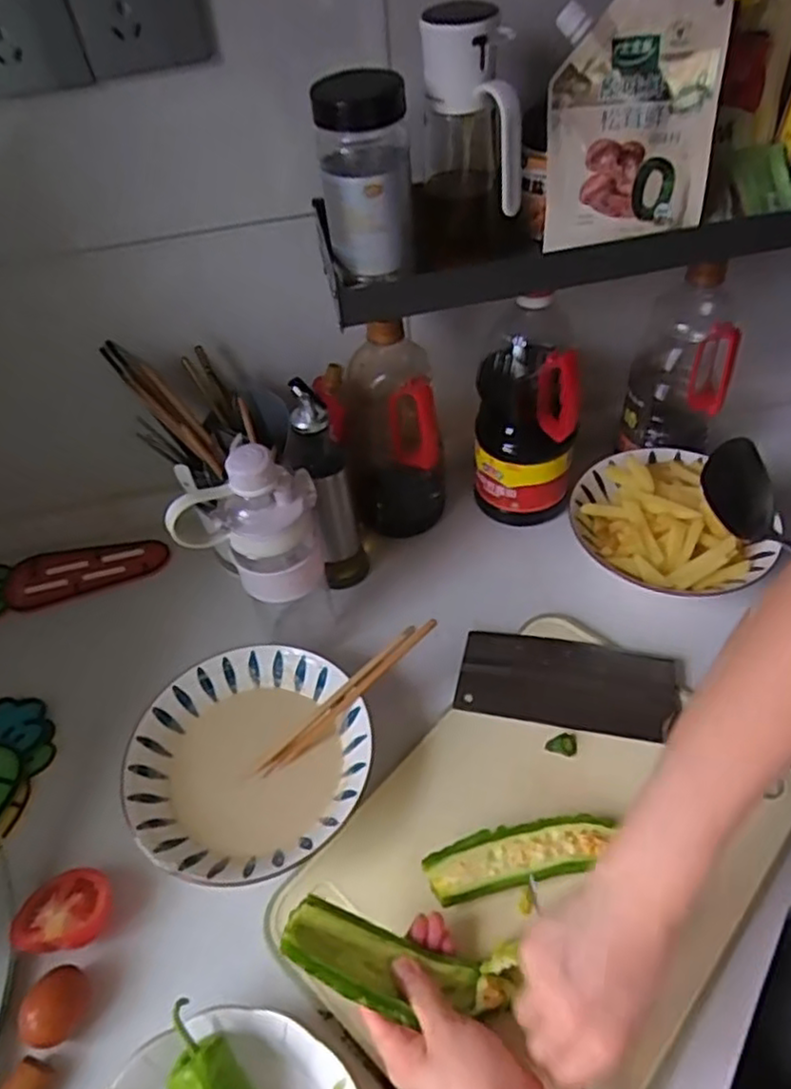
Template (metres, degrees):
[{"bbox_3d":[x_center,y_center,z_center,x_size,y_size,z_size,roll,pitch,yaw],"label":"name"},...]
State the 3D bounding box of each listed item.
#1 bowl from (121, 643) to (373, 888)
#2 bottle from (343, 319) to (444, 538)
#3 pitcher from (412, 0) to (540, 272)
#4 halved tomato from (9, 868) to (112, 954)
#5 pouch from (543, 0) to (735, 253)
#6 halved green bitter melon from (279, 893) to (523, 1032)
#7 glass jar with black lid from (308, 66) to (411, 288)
[{"bbox_3d":[-0.118,0.185,0.585,0.192,0.055,0.195,-3,49,4],"label":"bowl"},{"bbox_3d":[-0.006,-0.116,0.721,0.102,0.229,0.086,-10,49,-2],"label":"bottle"},{"bbox_3d":[0.055,-0.292,0.516,0.093,0.166,0.081,6,49,11],"label":"pitcher"},{"bbox_3d":[-0.249,0.280,0.529,0.071,0.034,0.057,-5,49,3],"label":"halved tomato"},{"bbox_3d":[0.179,-0.317,0.527,0.120,0.159,0.026,2,30,11],"label":"pouch"},{"bbox_3d":[0.002,0.279,0.460,0.160,0.024,0.052,19,50,-10],"label":"halved green bitter melon"},{"bbox_3d":[-0.021,-0.267,0.507,0.064,0.127,0.059,-5,48,1],"label":"glass jar with black lid"}]

